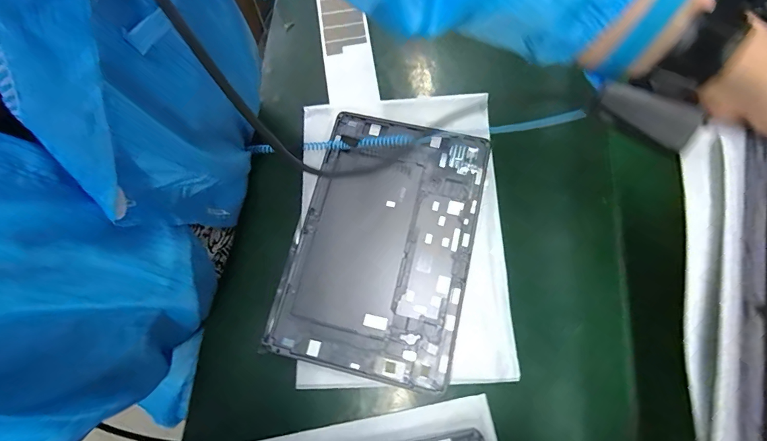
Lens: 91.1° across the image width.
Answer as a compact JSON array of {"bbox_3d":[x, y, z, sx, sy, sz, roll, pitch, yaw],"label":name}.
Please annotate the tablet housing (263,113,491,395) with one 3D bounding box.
[{"bbox_3d":[0.002,0.019,0.372,0.170,0.007,0.250,13,74,6],"label":"tablet housing"}]

